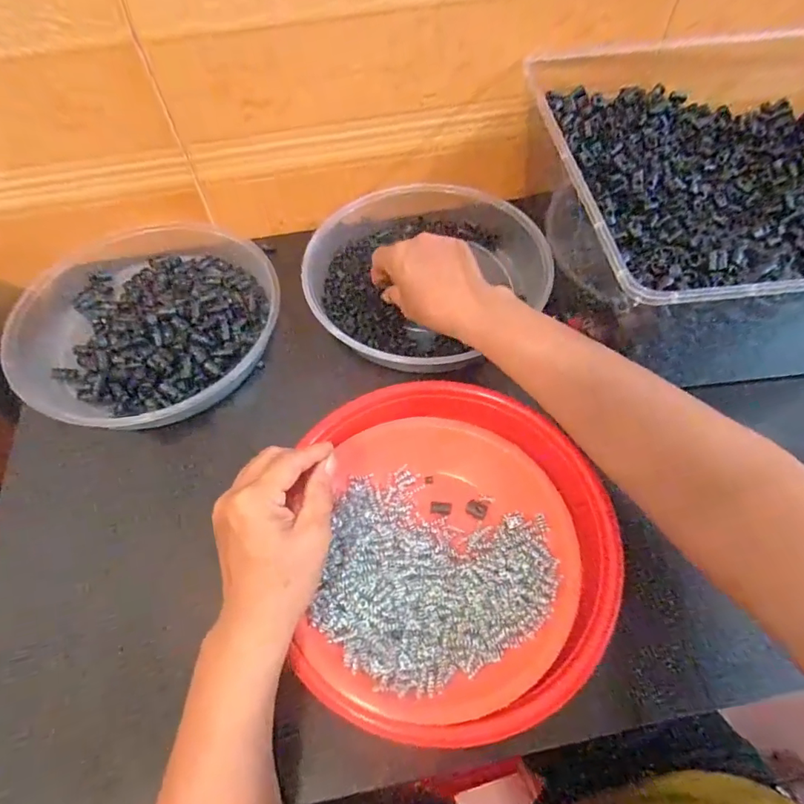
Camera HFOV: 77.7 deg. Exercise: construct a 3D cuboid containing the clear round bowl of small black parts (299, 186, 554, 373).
[{"bbox_3d":[0.007,-0.135,0.494,0.221,0.050,0.241,-1,59,1],"label":"clear round bowl of small black parts"}]

